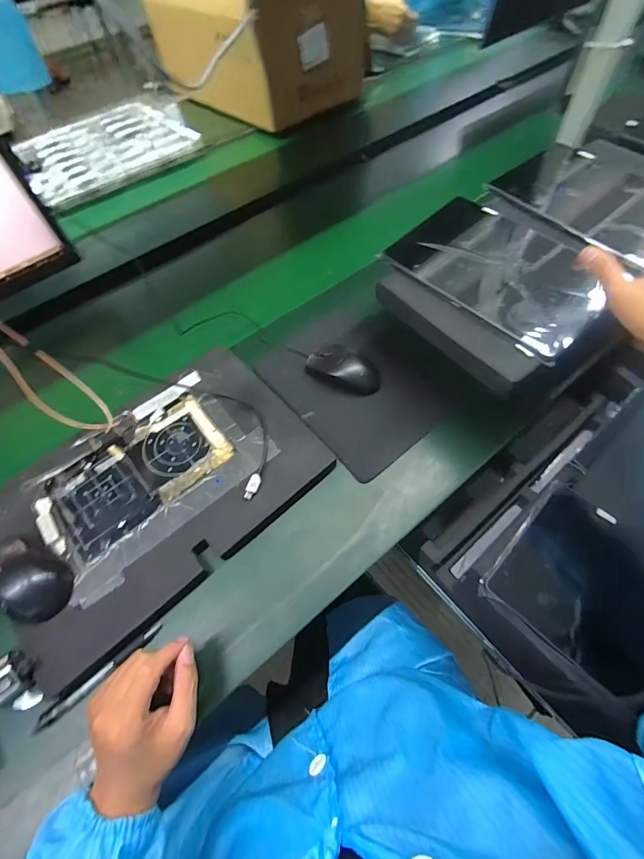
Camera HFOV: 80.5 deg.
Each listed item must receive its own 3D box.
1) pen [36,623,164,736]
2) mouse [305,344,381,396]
[{"bbox_3d":[-0.229,0.255,0.398,0.134,0.015,0.010,-38,64,-17],"label":"pen"},{"bbox_3d":[0.034,-0.095,0.597,0.121,0.036,0.055,19,62,12],"label":"mouse"}]

